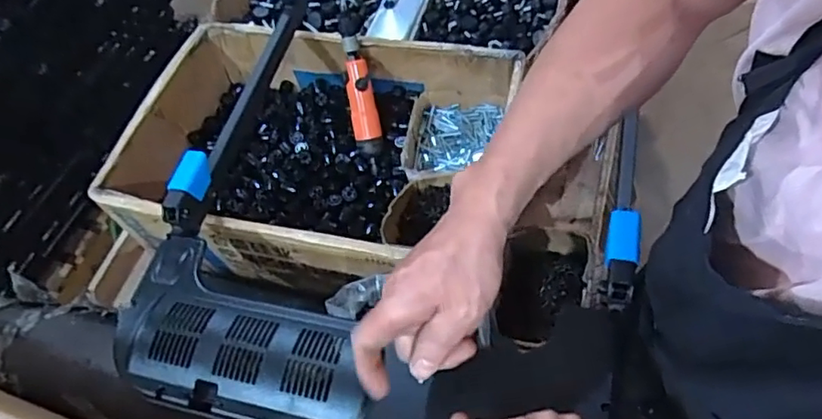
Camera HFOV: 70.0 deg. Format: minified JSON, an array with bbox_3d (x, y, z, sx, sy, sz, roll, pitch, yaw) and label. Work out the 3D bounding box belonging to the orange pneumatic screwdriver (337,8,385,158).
[{"bbox_3d":[-0.077,-0.185,0.873,0.040,0.042,0.204,-11,101,-2],"label":"orange pneumatic screwdriver"}]

